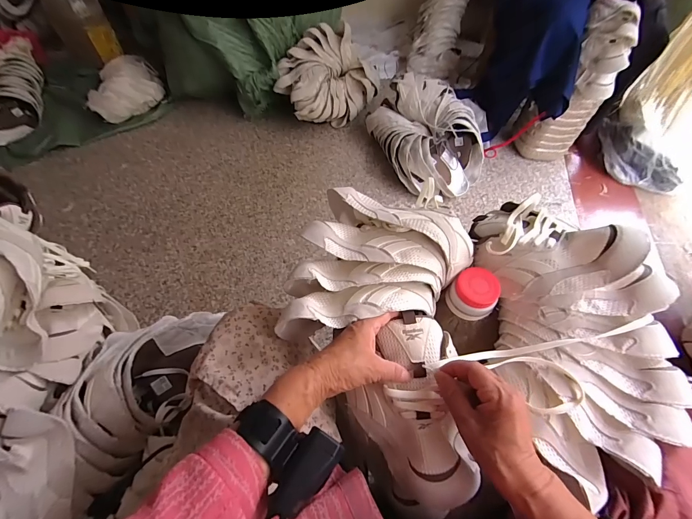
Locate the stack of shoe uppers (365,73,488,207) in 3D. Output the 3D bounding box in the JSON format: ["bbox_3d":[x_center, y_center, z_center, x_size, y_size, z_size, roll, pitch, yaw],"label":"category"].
[{"bbox_3d":[0.276,-0.418,1.102,0.303,0.207,0.407,-25,60,-16],"label":"stack of shoe uppers"}]

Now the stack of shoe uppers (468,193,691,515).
[{"bbox_3d":[0.283,0.060,0.396,0.185,0.102,0.364,-5,57,-4],"label":"stack of shoe uppers"}]

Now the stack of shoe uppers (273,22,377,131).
[{"bbox_3d":[-0.047,-0.669,1.233,0.403,0.251,0.249,-32,63,-20],"label":"stack of shoe uppers"}]

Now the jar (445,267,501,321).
[{"bbox_3d":[0.178,0.049,0.453,0.062,0.048,0.062,0,56,-1],"label":"jar"}]

